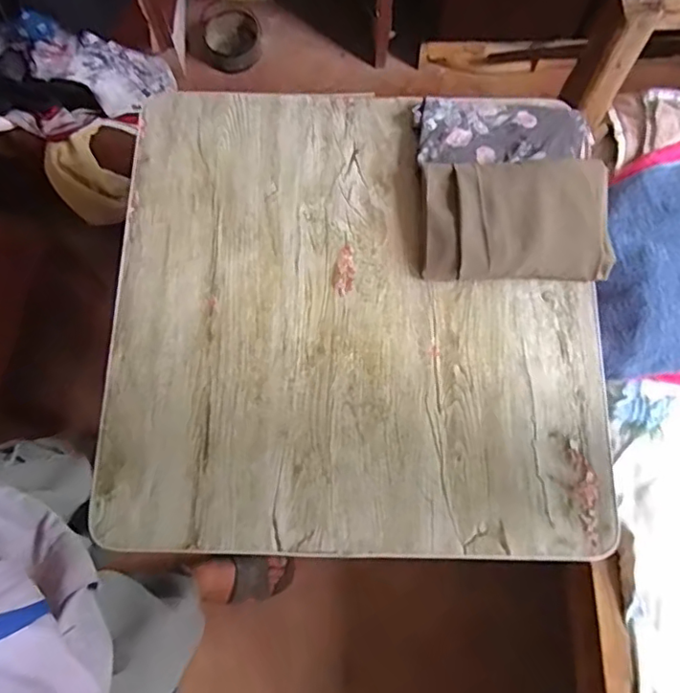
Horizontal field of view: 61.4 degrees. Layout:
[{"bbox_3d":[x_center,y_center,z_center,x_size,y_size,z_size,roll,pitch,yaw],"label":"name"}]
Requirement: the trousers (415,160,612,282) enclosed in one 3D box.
[{"bbox_3d":[0.241,-0.176,0.793,0.242,0.069,0.165,-2,75,0],"label":"trousers"}]

